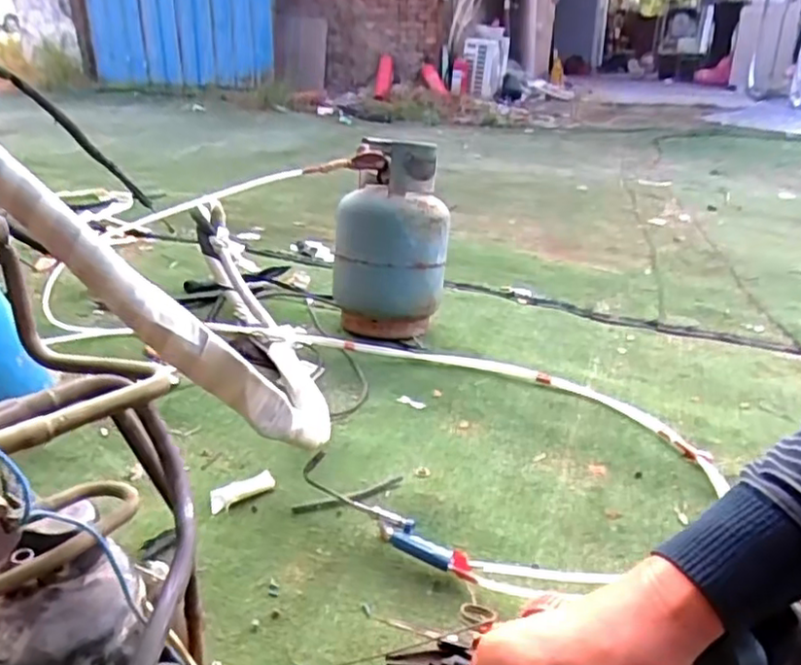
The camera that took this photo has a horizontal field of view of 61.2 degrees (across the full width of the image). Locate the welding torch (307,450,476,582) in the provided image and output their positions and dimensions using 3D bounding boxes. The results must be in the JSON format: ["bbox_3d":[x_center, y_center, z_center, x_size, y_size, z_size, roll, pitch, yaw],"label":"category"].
[{"bbox_3d":[-0.025,0.245,0.890,0.272,0.064,0.043,18,30,34],"label":"welding torch"}]

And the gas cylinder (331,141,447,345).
[{"bbox_3d":[-0.024,-0.203,1.500,0.233,0.423,0.263,-1,24,-2],"label":"gas cylinder"}]

